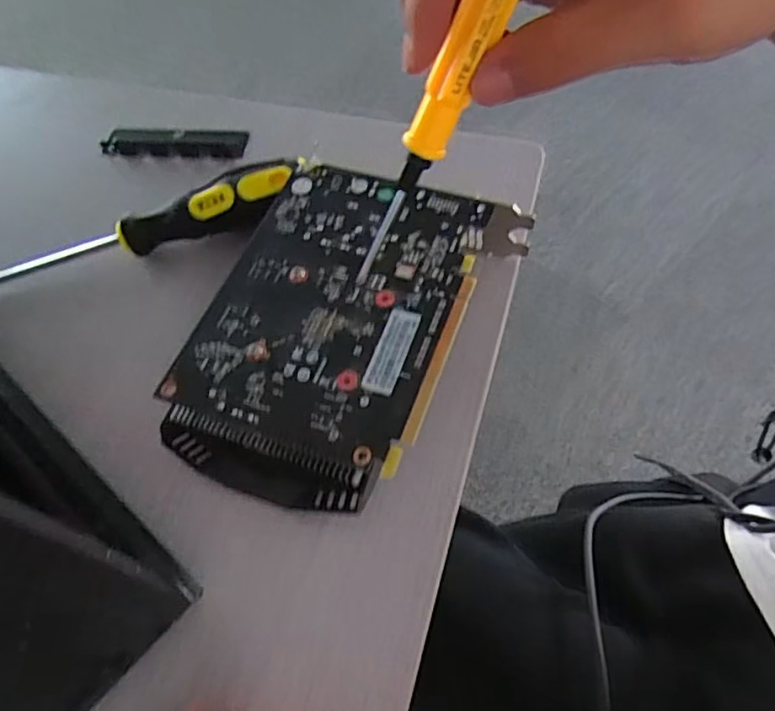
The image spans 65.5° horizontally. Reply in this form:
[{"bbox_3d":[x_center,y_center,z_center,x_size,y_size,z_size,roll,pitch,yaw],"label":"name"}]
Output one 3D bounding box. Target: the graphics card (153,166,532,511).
[{"bbox_3d":[-0.017,-0.018,0.285,0.119,0.038,0.169,18,62,13],"label":"graphics card"}]

